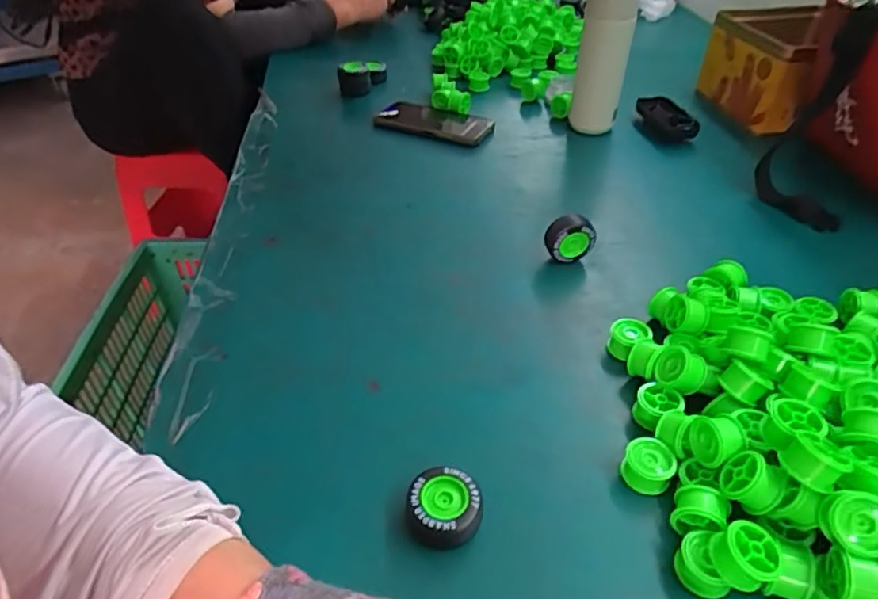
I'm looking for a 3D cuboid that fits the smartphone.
[{"bbox_3d":[-0.007,-0.269,0.893,0.183,0.016,0.090,19,43,22],"label":"smartphone"}]

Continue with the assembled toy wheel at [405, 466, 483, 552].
[{"bbox_3d":[0.003,0.140,0.391,0.048,0.034,0.041,-2,40,-3],"label":"assembled toy wheel"}]

